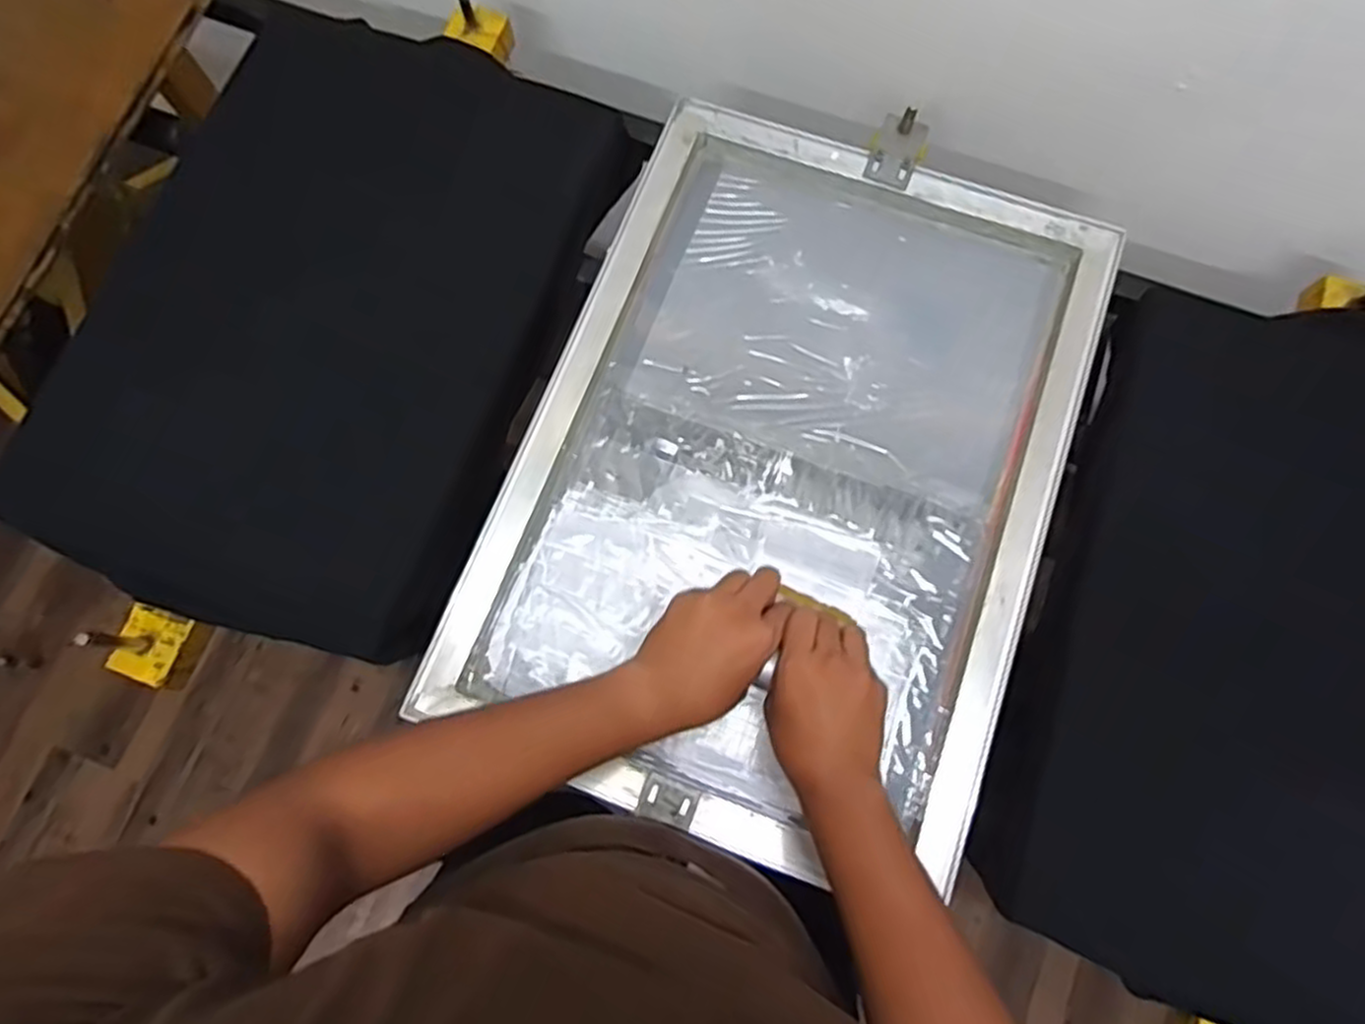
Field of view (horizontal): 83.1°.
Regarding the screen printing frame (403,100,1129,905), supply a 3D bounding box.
[{"bbox_3d":[0.100,-0.047,0.707,0.463,0.047,0.649,20,75,5],"label":"screen printing frame"}]

